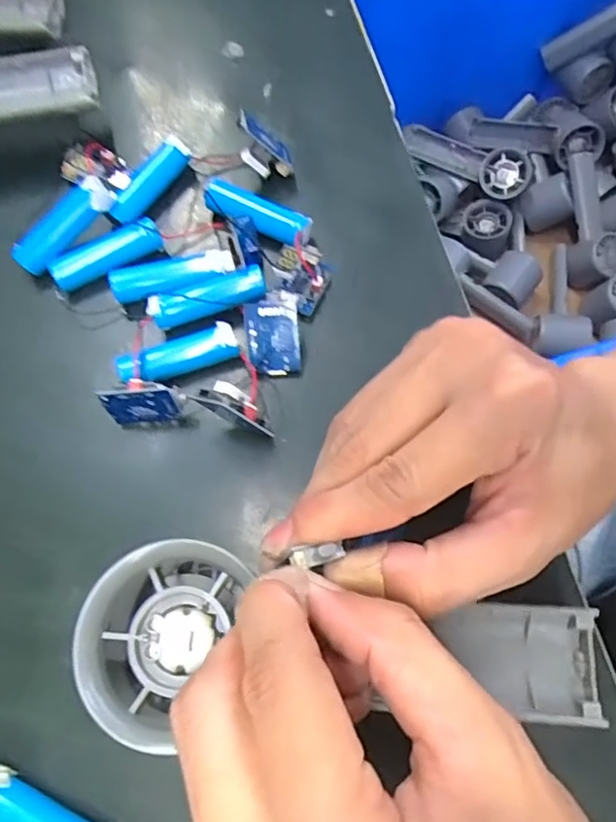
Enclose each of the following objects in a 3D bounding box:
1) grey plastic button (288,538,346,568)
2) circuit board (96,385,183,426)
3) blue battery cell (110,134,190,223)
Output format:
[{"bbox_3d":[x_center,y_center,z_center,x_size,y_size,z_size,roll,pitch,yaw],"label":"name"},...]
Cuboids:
[{"bbox_3d":[0.002,0.041,0.169,0.015,0.004,0.005,-10,69,9],"label":"grey plastic button"},{"bbox_3d":[-0.067,-0.003,0.240,0.029,0.020,0.004,-6,46,8],"label":"circuit board"},{"bbox_3d":[-0.075,-0.107,0.281,0.011,0.015,0.047,35,74,13],"label":"blue battery cell"}]

